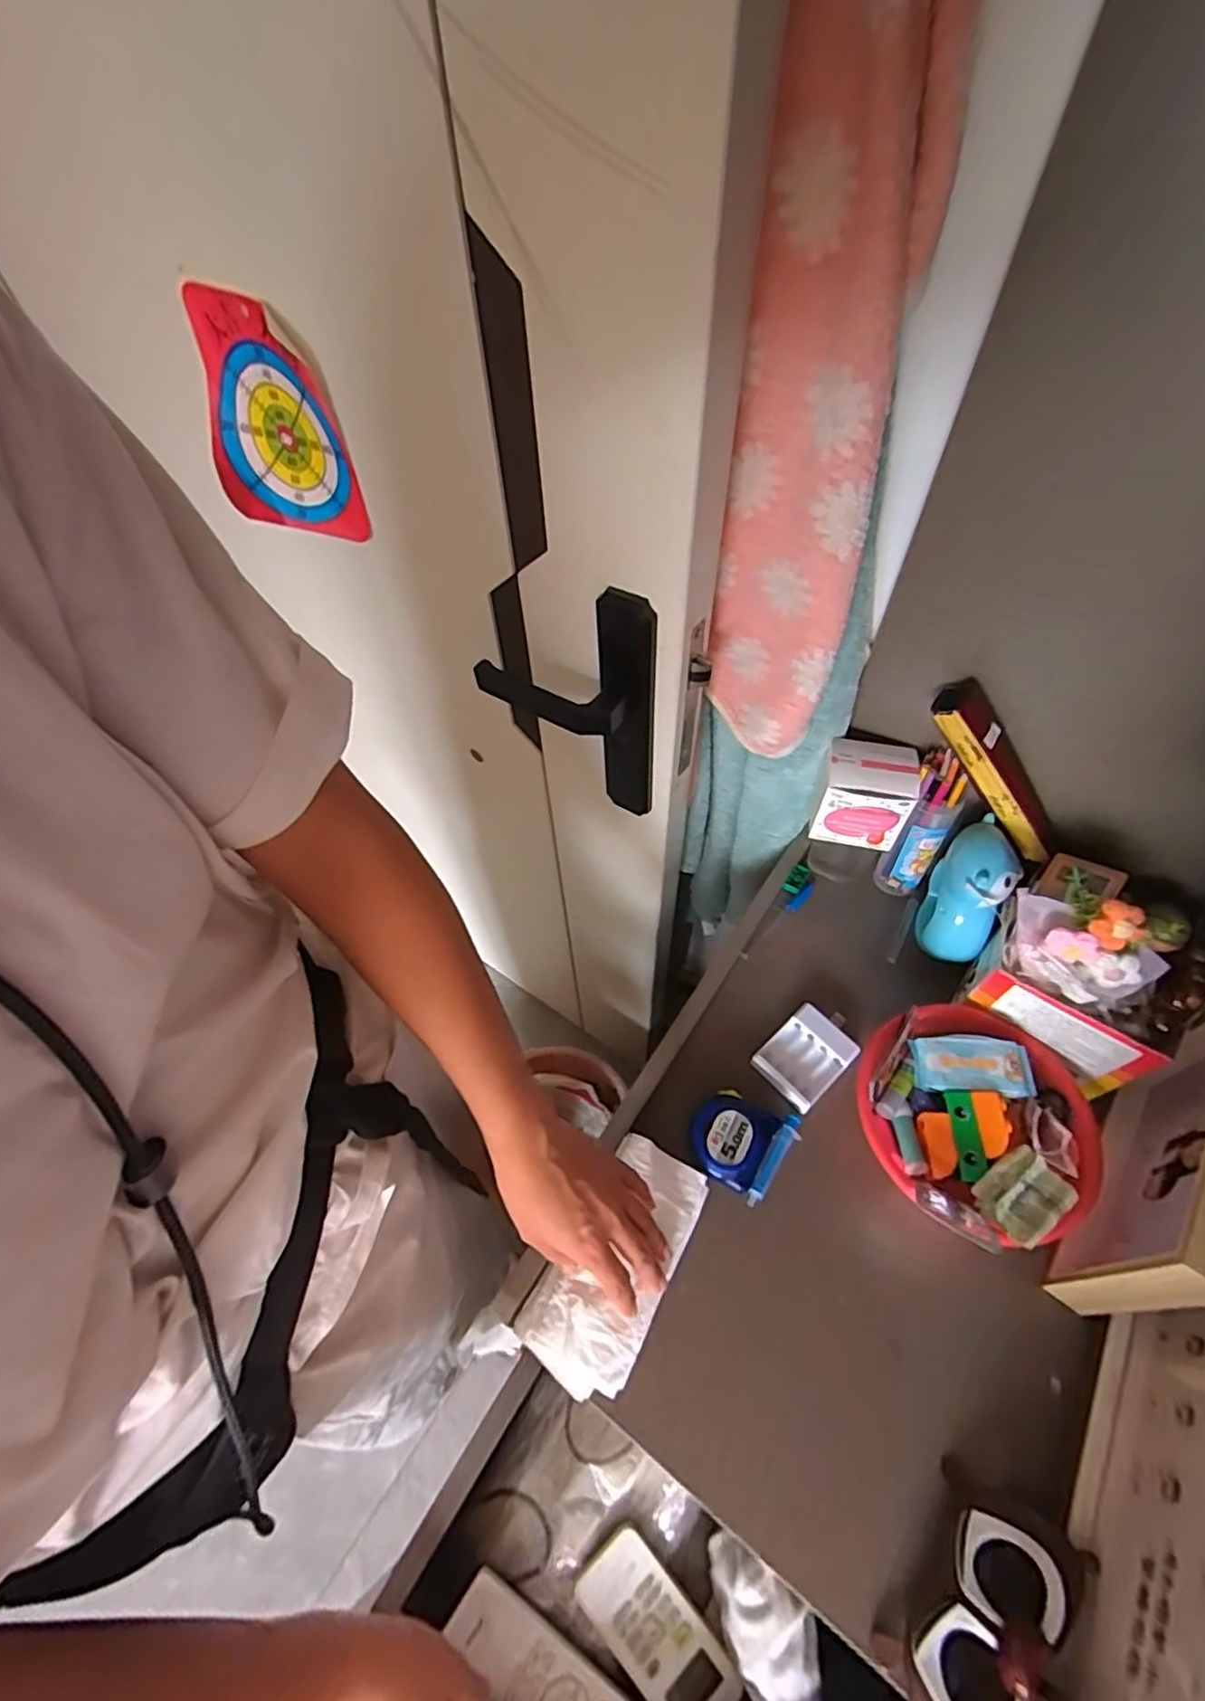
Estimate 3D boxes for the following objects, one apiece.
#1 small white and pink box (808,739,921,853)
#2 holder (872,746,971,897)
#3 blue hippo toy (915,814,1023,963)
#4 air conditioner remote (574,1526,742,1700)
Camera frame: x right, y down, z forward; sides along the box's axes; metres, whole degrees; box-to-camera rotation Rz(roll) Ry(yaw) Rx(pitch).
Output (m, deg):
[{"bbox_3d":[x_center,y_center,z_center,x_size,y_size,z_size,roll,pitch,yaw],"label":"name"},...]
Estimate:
[{"bbox_3d":[0.248,-0.055,0.614,0.087,0.080,0.068,11,55,10],"label":"small white and pink box"},{"bbox_3d":[0.314,-0.020,0.633,0.050,0.167,0.052,26,59,20],"label":"holder"},{"bbox_3d":[0.339,0.043,0.601,0.057,0.131,0.094,22,57,17],"label":"blue hippo toy"},{"bbox_3d":[0.041,0.543,0.438,0.053,0.012,0.133,-38,84,-23],"label":"air conditioner remote"}]

